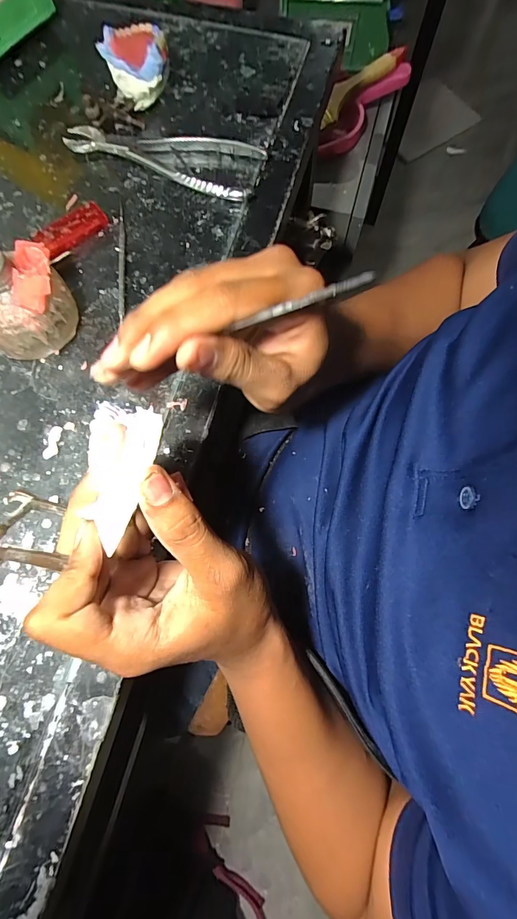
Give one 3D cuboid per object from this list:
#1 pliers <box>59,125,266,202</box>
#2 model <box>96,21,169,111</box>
[{"bbox_3d":[-0.096,-0.296,0.376,0.188,0.014,0.064,15,75,4],"label":"pliers"},{"bbox_3d":[-0.119,-0.382,0.383,0.064,0.047,0.062,-11,75,-3],"label":"model"}]

